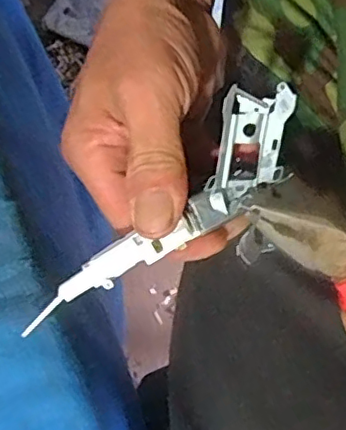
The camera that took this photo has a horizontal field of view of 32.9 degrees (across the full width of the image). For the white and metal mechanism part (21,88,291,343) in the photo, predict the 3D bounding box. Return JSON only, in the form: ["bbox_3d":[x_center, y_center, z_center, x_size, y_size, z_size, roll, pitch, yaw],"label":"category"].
[{"bbox_3d":[-0.003,0.000,0.253,0.144,0.035,0.033,-40,80,3],"label":"white and metal mechanism part"}]

